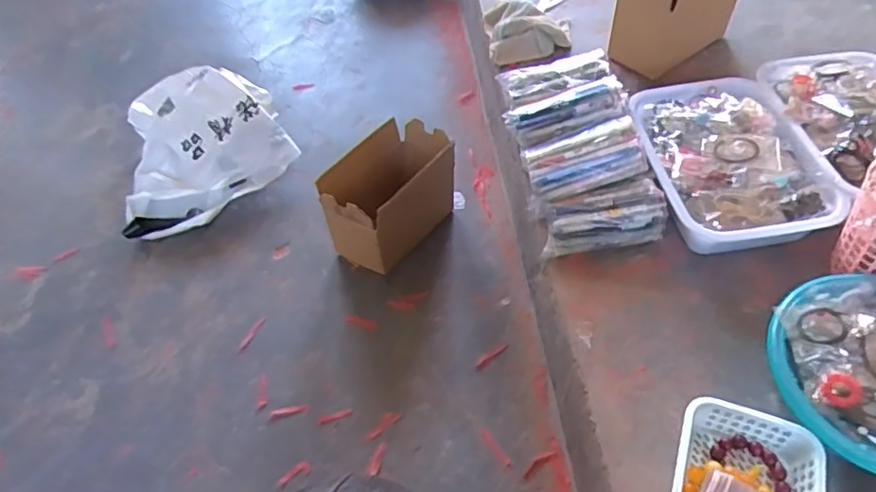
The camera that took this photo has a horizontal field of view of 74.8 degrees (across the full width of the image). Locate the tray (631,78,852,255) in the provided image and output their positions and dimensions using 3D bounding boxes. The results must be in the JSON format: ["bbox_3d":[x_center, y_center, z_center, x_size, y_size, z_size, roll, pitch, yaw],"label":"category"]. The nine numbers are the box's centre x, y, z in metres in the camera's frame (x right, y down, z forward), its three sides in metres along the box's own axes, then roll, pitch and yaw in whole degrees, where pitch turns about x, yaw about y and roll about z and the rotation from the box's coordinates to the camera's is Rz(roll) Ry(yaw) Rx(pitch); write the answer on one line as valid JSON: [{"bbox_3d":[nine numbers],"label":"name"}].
[{"bbox_3d":[0.392,-0.129,0.801,0.208,0.069,0.290,-8,54,-3],"label":"tray"}]

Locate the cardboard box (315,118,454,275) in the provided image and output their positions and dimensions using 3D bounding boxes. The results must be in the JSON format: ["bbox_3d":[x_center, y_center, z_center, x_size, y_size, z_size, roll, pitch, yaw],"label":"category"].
[{"bbox_3d":[-0.078,-0.075,0.955,0.114,0.183,0.209,33,62,24],"label":"cardboard box"}]

